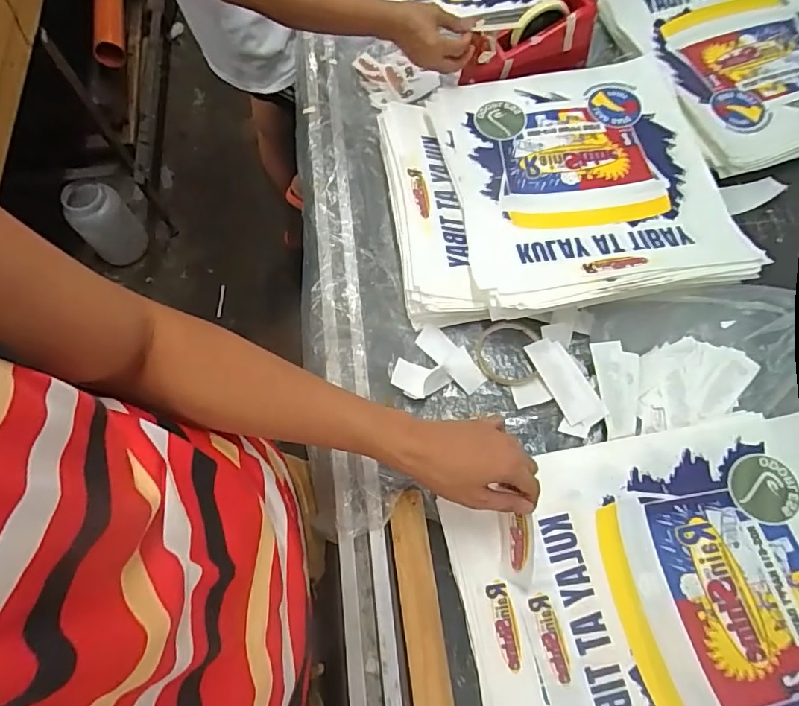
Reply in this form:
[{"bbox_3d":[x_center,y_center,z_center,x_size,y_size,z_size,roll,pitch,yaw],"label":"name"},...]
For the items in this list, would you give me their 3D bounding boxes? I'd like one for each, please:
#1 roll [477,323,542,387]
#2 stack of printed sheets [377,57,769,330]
[{"bbox_3d":[0.135,0.001,0.642,0.074,0.014,0.083,4,67,4],"label":"roll"},{"bbox_3d":[0.198,-0.230,0.691,0.420,0.057,0.374,-8,67,-1],"label":"stack of printed sheets"}]

